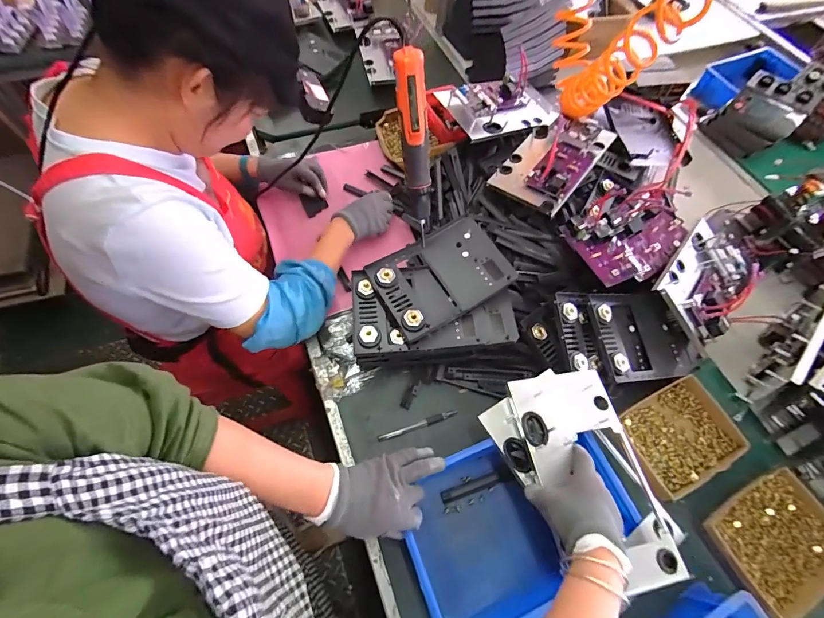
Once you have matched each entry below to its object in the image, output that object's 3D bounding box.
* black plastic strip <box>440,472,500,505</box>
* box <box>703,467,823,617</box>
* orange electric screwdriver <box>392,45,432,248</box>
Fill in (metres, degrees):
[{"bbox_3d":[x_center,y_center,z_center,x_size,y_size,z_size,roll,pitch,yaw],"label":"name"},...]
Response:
[{"bbox_3d":[0.091,0.276,0.581,0.095,0.006,0.018,-15,64,-11],"label":"black plastic strip"},{"bbox_3d":[0.534,0.337,0.550,0.192,0.037,0.141,-23,66,-14],"label":"box"},{"bbox_3d":[0.005,-0.221,0.569,0.040,0.288,0.033,-16,41,-11],"label":"orange electric screwdriver"}]

